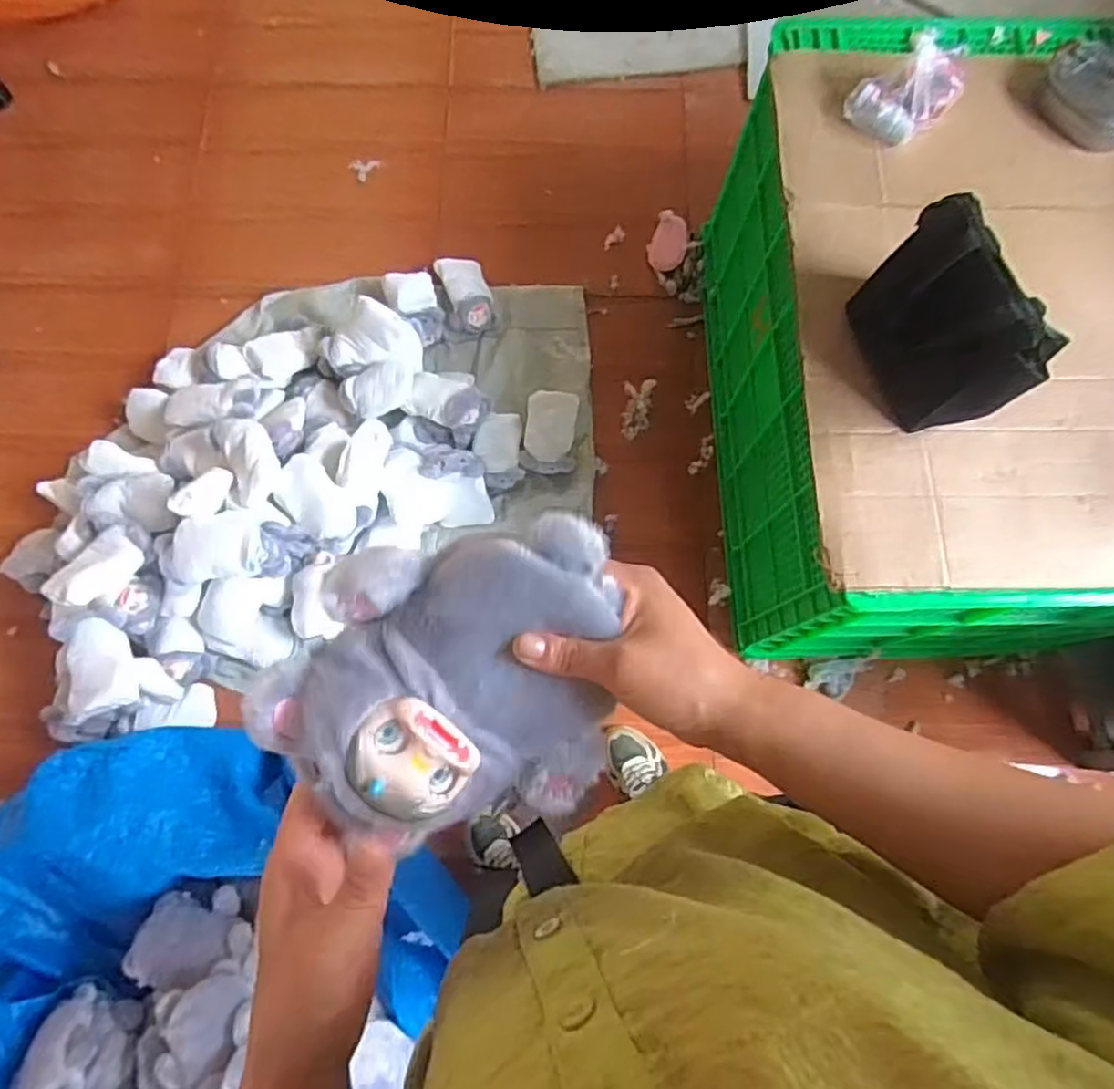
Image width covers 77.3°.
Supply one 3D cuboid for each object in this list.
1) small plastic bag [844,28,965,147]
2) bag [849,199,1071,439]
[{"bbox_3d":[0.510,-0.660,1.024,0.129,0.073,0.117,-34,79,-9],"label":"small plastic bag"},{"bbox_3d":[0.463,-0.270,0.854,0.101,0.186,0.250,-18,77,-6],"label":"bag"}]

